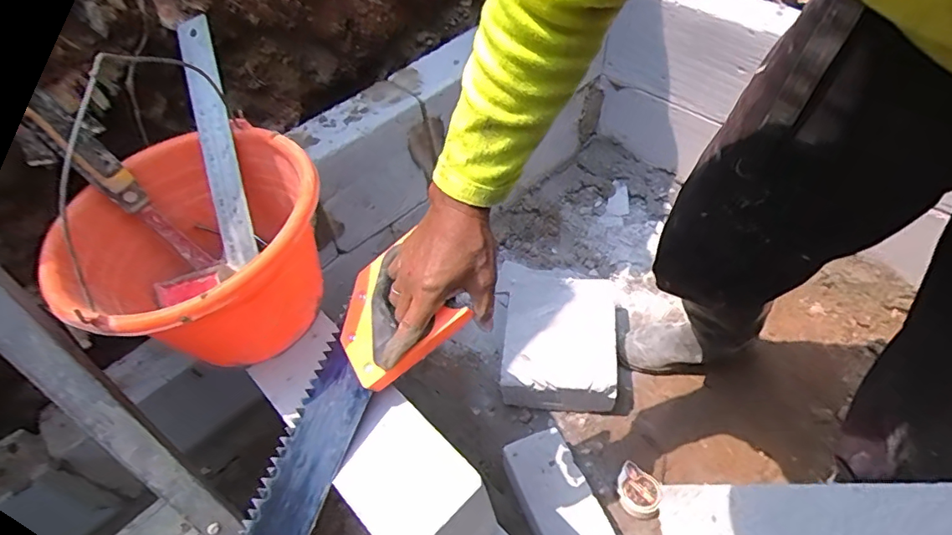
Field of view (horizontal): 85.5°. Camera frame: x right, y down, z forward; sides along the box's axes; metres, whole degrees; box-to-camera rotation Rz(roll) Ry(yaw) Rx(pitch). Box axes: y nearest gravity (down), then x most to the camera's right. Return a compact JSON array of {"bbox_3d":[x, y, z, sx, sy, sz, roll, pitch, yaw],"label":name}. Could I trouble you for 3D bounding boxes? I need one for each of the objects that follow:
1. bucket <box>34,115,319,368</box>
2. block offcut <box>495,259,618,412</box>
[{"bbox_3d":[-0.267,-0.008,0.530,0.236,0.157,0.247,-3,51,3],"label":"bucket"},{"bbox_3d":[0.151,0.137,0.994,0.223,0.100,0.256,5,52,9],"label":"block offcut"}]

